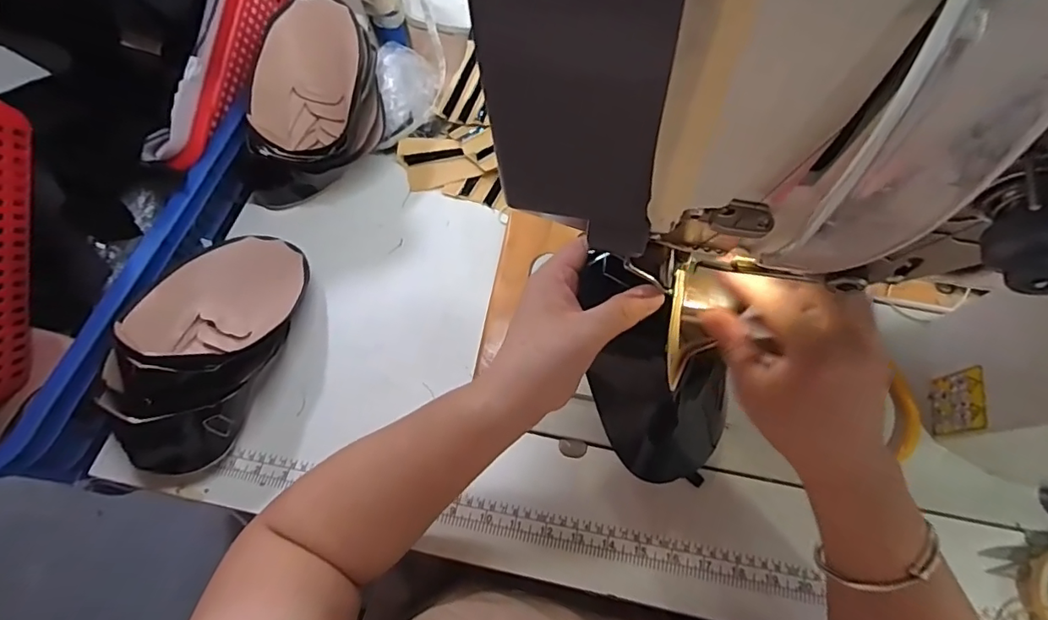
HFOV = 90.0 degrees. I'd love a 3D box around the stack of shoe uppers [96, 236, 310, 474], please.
[{"bbox_3d":[-0.294,0.026,0.488,0.133,0.077,0.240,1,63,3],"label":"stack of shoe uppers"}]

